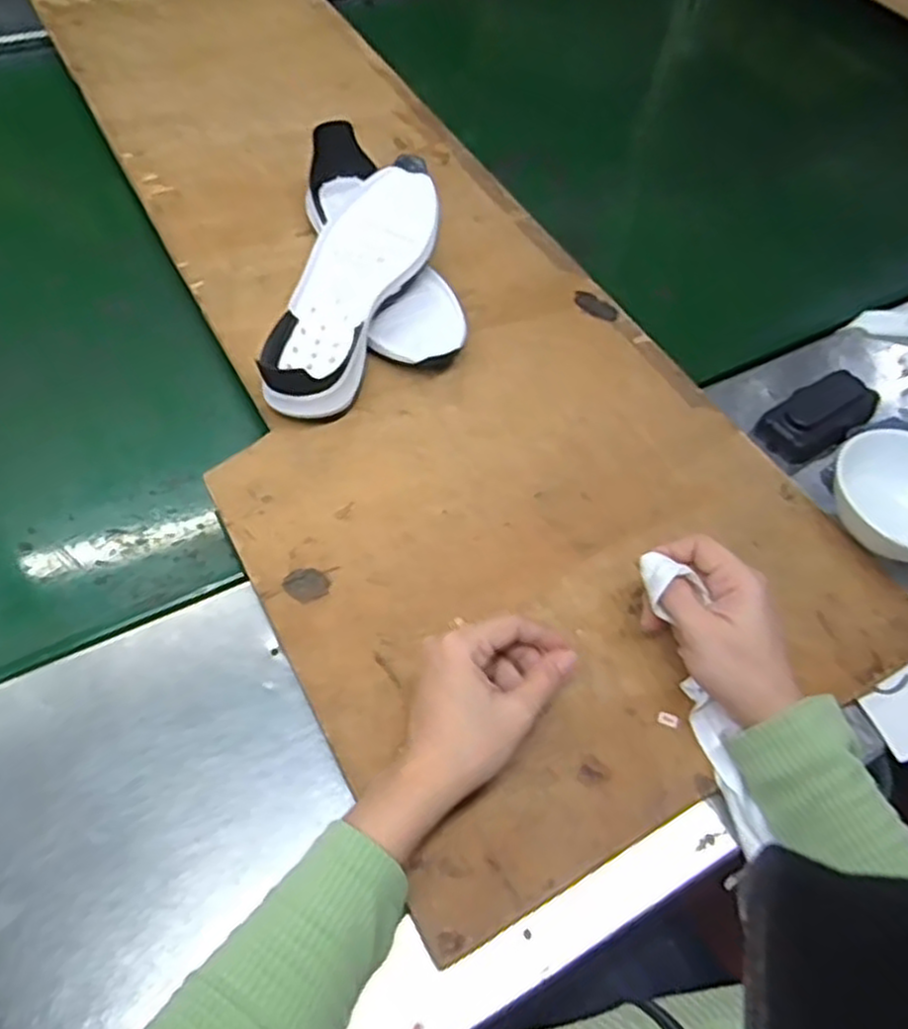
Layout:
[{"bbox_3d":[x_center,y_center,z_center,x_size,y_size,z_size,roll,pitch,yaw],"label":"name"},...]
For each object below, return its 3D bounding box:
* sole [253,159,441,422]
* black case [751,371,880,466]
[{"bbox_3d":[-0.082,-0.189,0.623,0.096,0.068,0.260,13,57,4],"label":"sole"},{"bbox_3d":[0.305,-0.084,0.617,0.110,0.024,0.053,-30,64,-22],"label":"black case"}]

